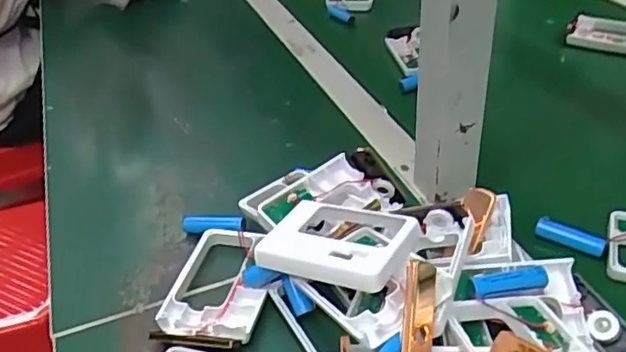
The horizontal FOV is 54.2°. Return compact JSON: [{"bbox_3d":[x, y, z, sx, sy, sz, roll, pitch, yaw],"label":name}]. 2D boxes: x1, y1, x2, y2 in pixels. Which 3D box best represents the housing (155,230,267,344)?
[{"bbox_3d":[-0.067,0.076,0.443,0.066,0.016,0.102,1,36,9],"label":"housing"}]

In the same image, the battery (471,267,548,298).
[{"bbox_3d":[0.125,0.069,0.392,0.048,0.015,0.014,-9,36,-4],"label":"battery"}]

